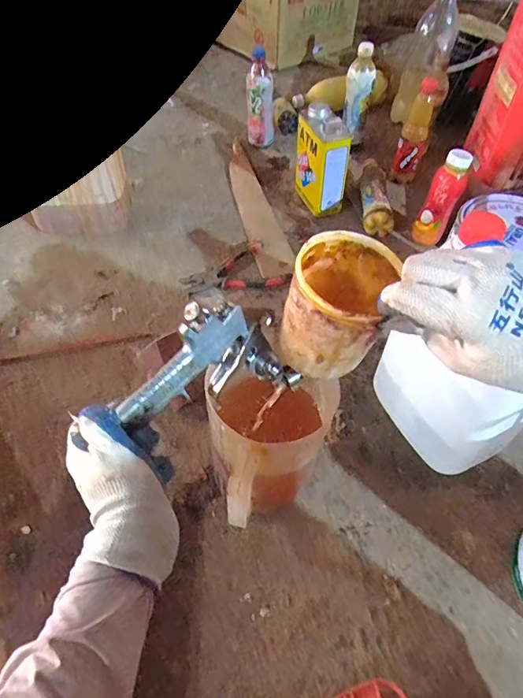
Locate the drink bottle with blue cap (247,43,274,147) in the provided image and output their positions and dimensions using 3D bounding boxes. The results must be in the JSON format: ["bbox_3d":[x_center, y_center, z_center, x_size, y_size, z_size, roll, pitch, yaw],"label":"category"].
[{"bbox_3d":[-0.002,-0.580,1.060,0.067,0.197,0.053,1,53,-2],"label":"drink bottle with blue cap"}]

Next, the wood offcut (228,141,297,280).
[{"bbox_3d":[-0.021,-0.320,0.981,0.074,0.011,0.464,-11,54,-11],"label":"wood offcut"}]

